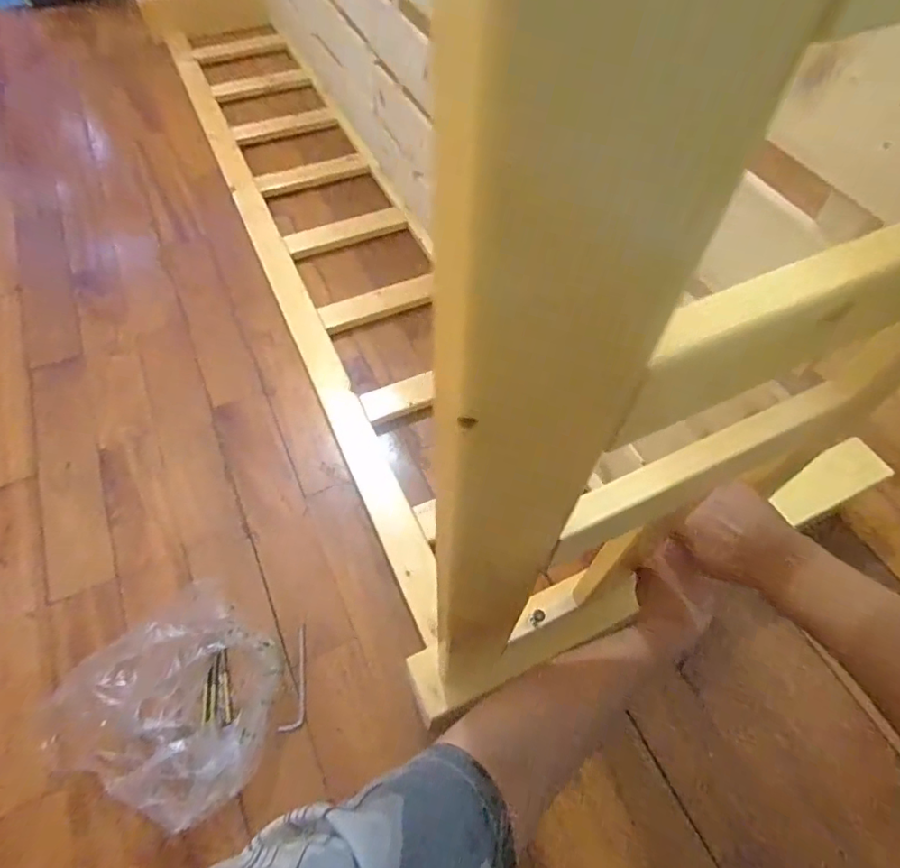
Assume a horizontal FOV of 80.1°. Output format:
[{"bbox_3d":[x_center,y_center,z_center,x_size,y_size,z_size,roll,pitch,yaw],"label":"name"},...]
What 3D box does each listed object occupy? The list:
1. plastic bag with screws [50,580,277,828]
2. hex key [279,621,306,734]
[{"bbox_3d":[-0.312,0.302,0.606,0.207,0.130,0.224,32,62,16],"label":"plastic bag with screws"},{"bbox_3d":[-0.192,0.308,0.680,0.027,0.005,0.124,2,58,-1],"label":"hex key"}]

